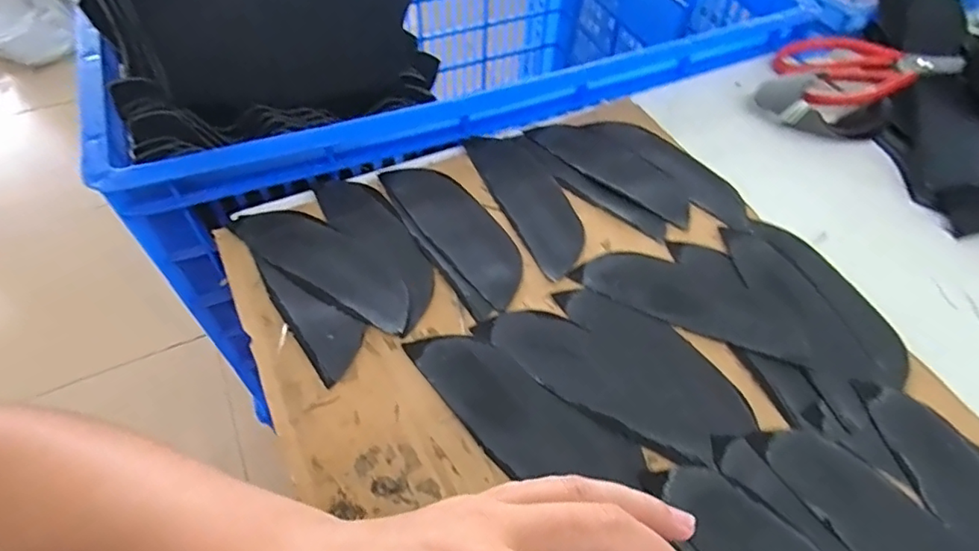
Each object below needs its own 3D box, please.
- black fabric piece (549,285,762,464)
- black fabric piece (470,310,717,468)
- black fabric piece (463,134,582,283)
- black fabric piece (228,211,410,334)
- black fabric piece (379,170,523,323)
[{"bbox_3d":[0.100,0.048,0.338,0.050,0.006,0.127,-28,60,-22],"label":"black fabric piece"},{"bbox_3d":[0.063,0.059,0.330,0.144,0.005,0.049,30,58,17],"label":"black fabric piece"},{"bbox_3d":[0.030,-0.059,0.413,0.049,0.004,0.144,-18,57,-15],"label":"black fabric piece"},{"bbox_3d":[-0.108,-0.009,0.372,0.142,0.004,0.048,28,57,16],"label":"black fabric piece"},{"bbox_3d":[-0.024,-0.031,0.396,0.056,0.005,0.147,-25,59,-20],"label":"black fabric piece"}]

